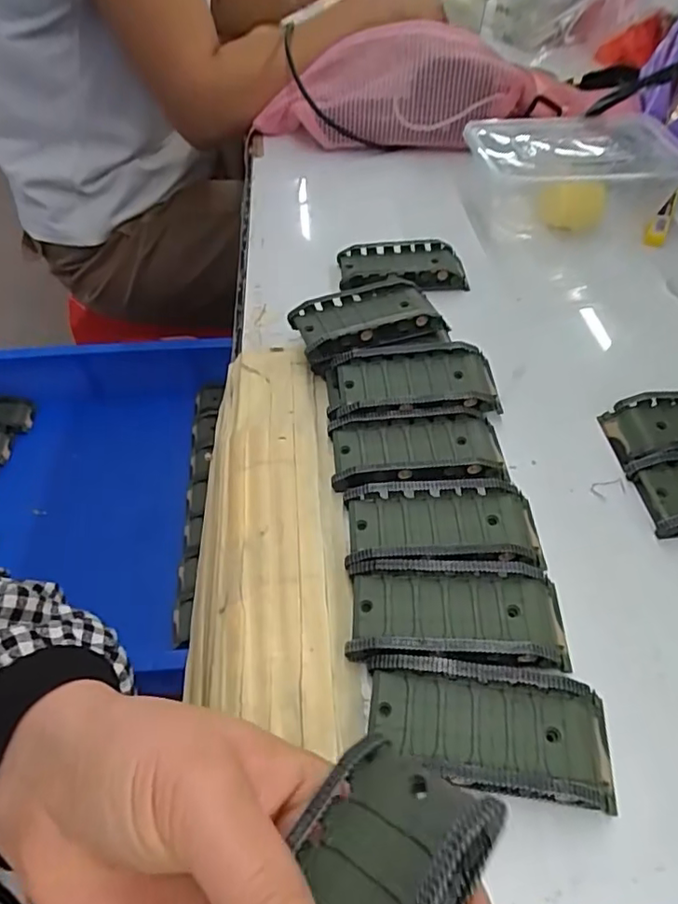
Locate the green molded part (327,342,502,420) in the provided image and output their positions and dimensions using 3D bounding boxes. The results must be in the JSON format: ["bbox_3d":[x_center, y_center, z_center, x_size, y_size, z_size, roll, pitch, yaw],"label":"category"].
[{"bbox_3d":[0.045,-0.040,0.348,0.097,0.024,0.048,-4,50,-2],"label":"green molded part"}]

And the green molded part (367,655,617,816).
[{"bbox_3d":[0.060,0.111,0.228,0.095,0.019,0.045,6,51,6],"label":"green molded part"}]

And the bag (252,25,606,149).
[{"bbox_3d":[0.081,-0.381,0.590,0.326,0.082,0.118,-2,50,-1],"label":"bag"}]

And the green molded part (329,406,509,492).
[{"bbox_3d":[0.043,-0.001,0.320,0.093,0.016,0.050,-2,50,0],"label":"green molded part"}]

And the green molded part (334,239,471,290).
[{"bbox_3d":[0.048,-0.143,0.440,0.094,0.015,0.051,-4,50,-2],"label":"green molded part"}]

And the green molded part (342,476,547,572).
[{"bbox_3d":[0.053,0.037,0.289,0.096,0.016,0.048,-2,50,0],"label":"green molded part"}]

